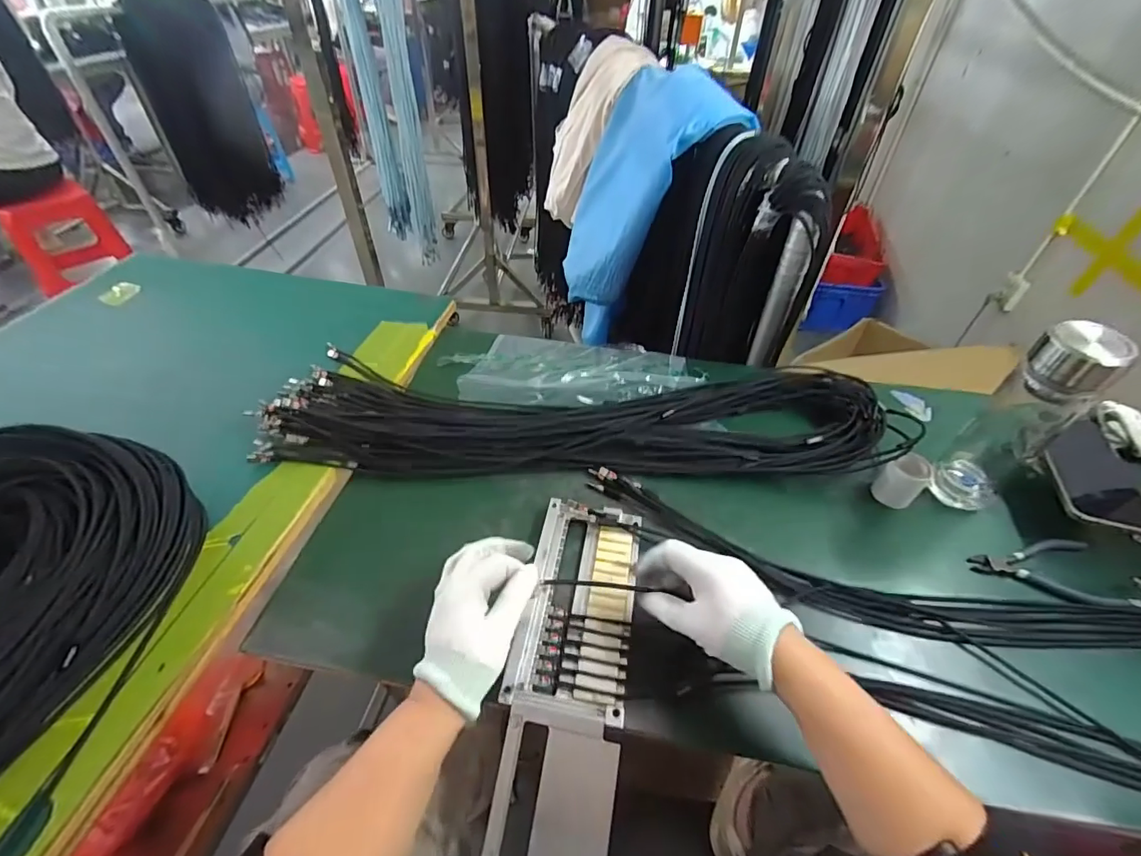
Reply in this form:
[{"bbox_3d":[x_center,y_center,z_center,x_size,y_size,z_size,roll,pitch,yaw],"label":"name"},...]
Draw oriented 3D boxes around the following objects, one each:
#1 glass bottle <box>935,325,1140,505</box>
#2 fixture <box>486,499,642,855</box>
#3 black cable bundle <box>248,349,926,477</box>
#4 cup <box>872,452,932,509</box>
[{"bbox_3d":[0.461,-0.005,0.497,0.059,0.218,0.068,-25,52,-25],"label":"glass bottle"},{"bbox_3d":[-0.004,0.238,0.395,0.095,0.042,0.386,7,57,4],"label":"fixture"},{"bbox_3d":[0.022,-0.009,0.594,0.756,0.051,0.166,2,46,0],"label":"black cable bundle"},{"bbox_3d":[0.370,0.058,0.542,0.037,0.052,0.037,1,46,-1],"label":"cup"}]

